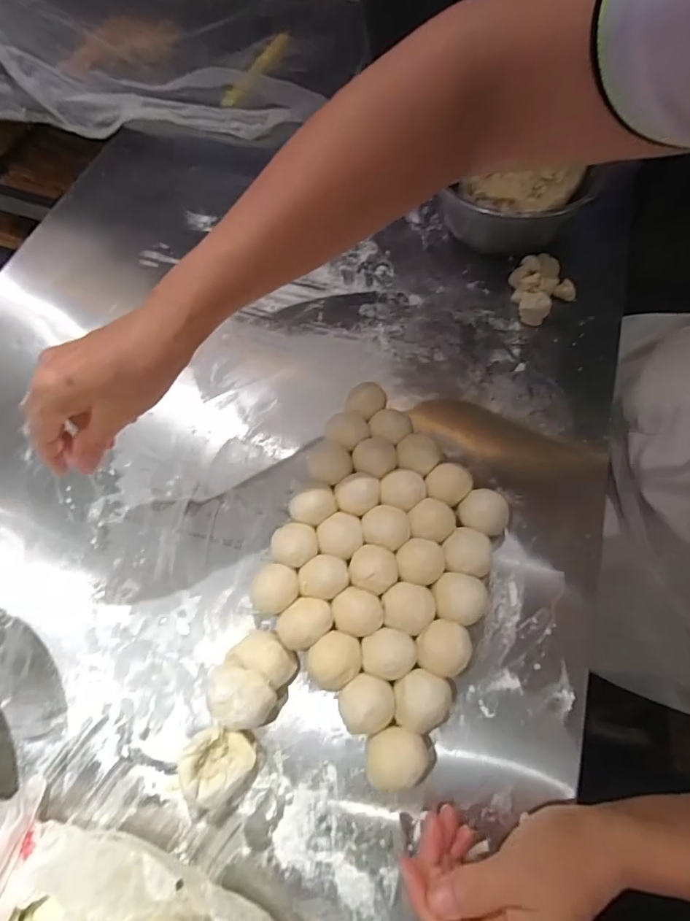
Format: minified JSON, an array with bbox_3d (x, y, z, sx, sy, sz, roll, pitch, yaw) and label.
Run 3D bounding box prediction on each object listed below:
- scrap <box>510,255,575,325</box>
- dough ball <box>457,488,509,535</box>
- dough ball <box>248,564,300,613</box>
[{"bbox_3d":[0.232,-0.205,0.540,0.069,0.028,0.084,-11,65,-2],"label":"scrap"},{"bbox_3d":[0.125,0.051,0.423,0.042,0.039,0.036,22,69,13],"label":"dough ball"},{"bbox_3d":[-0.060,0.114,0.403,0.038,0.039,0.042,36,72,18],"label":"dough ball"}]

